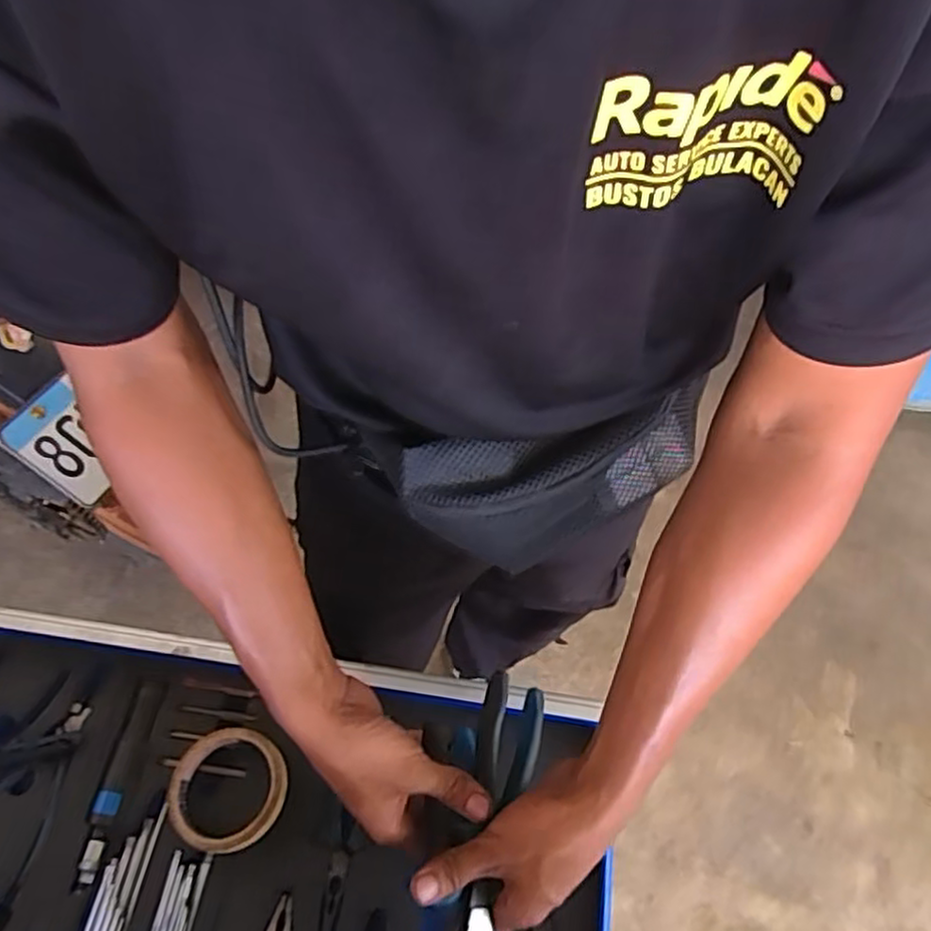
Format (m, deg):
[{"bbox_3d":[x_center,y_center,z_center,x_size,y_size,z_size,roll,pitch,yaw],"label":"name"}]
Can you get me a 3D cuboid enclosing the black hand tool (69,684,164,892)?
[{"bbox_3d":[-0.296,0.269,0.589,0.027,0.017,0.163,6,59,3],"label":"black hand tool"}]

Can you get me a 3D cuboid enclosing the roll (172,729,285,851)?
[{"bbox_3d":[-0.198,0.269,0.572,0.094,0.022,0.092,1,59,-1],"label":"roll"}]

